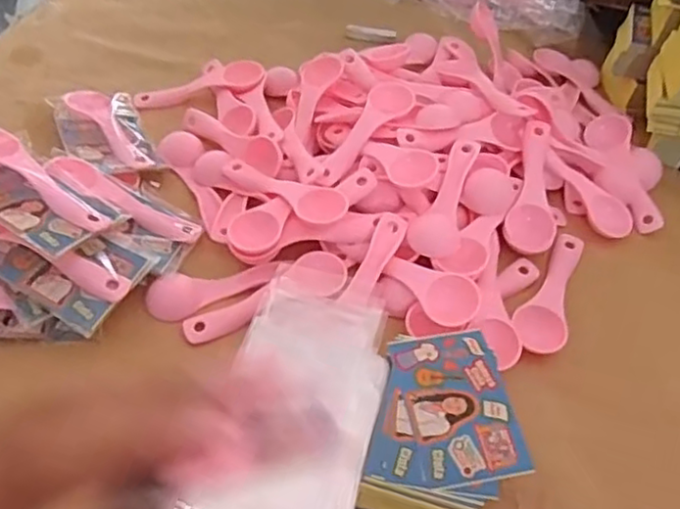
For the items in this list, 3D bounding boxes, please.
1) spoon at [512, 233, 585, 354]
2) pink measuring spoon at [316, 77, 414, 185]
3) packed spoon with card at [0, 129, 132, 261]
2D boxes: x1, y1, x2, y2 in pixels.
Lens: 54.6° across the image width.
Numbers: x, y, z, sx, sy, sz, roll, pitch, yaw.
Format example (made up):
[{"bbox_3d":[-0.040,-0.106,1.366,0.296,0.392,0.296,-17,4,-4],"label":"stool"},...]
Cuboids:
[{"bbox_3d":[0.149,0.025,0.455,0.034,0.018,0.110,26,53,15],"label":"spoon"},{"bbox_3d":[0.019,-0.093,0.498,0.034,0.015,0.115,29,67,17],"label":"pink measuring spoon"},{"bbox_3d":[-0.205,-0.041,0.421,0.120,0.024,0.057,32,54,2],"label":"packed spoon with card"}]

